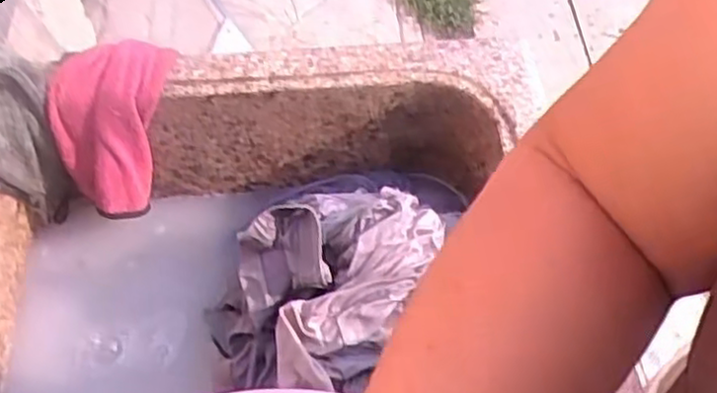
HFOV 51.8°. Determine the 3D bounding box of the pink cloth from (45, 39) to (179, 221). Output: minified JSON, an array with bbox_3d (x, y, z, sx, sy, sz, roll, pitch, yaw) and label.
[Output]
[{"bbox_3d":[-0.213,-0.065,0.665,0.075,0.128,0.119,26,60,19],"label":"pink cloth"}]

